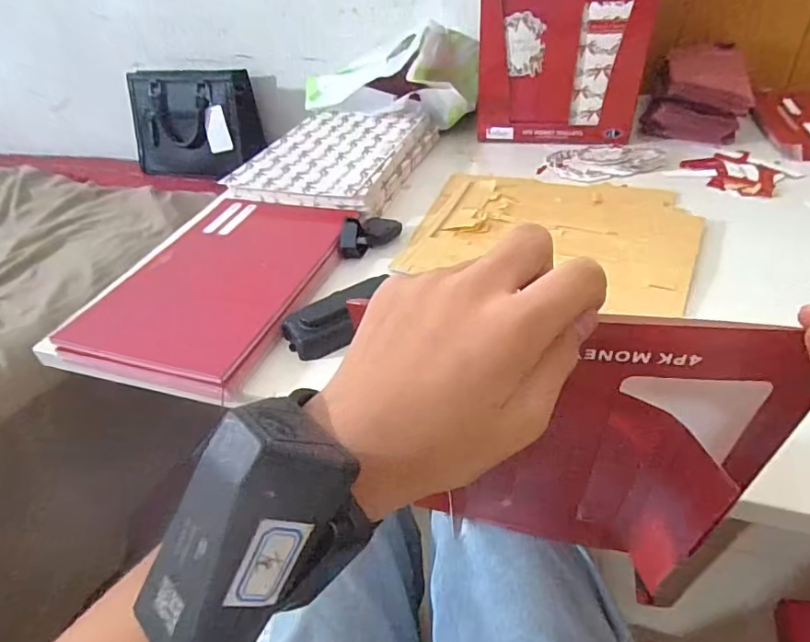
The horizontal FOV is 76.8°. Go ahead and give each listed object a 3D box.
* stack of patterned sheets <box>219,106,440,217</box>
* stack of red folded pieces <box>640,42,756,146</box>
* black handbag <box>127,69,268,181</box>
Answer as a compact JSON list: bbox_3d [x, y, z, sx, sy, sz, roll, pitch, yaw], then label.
[{"bbox_3d":[-0.084,-0.218,0.669,0.190,0.035,0.254,9,41,17],"label":"stack of patterned sheets"},{"bbox_3d":[0.393,-0.312,0.695,0.120,0.083,0.158,11,41,19],"label":"stack of red folded pieces"},{"bbox_3d":[-0.436,-0.404,1.054,0.273,0.191,0.100,6,40,13],"label":"black handbag"}]

